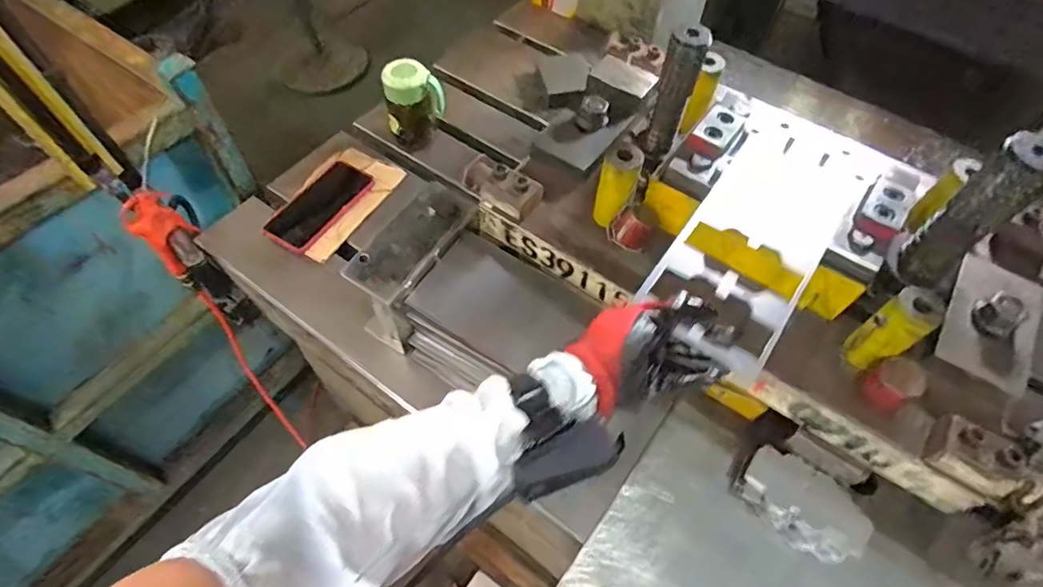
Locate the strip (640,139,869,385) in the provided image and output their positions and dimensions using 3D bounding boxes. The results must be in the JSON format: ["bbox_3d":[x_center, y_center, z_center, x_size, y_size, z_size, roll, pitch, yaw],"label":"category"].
[{"bbox_3d":[0.224,-0.052,0.516,0.123,0.010,0.268,33,62,17],"label":"strip"}]

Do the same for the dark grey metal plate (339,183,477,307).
[{"bbox_3d":[-0.124,-0.062,0.608,0.068,0.025,0.160,27,60,14],"label":"dark grey metal plate"}]

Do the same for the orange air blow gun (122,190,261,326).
[{"bbox_3d":[-0.474,-0.046,0.781,0.110,0.232,0.068,6,46,49],"label":"orange air blow gun"}]

